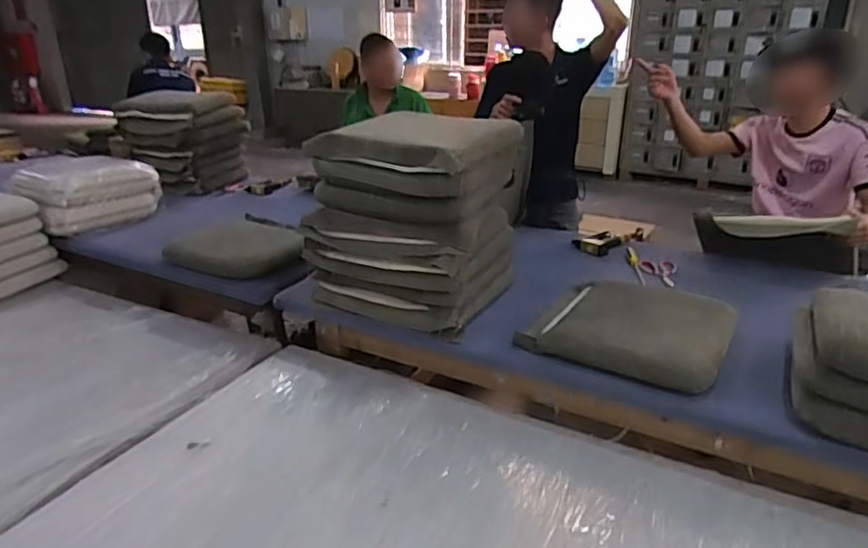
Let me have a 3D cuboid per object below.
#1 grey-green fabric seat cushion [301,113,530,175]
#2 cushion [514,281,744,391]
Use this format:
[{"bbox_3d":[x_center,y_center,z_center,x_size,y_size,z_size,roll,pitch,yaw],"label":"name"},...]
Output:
[{"bbox_3d":[-0.053,-0.354,1.544,0.460,0.091,0.364,11,25,25],"label":"grey-green fabric seat cushion"},{"bbox_3d":[0.501,0.093,1.499,0.452,0.138,0.411,15,27,32],"label":"cushion"}]

